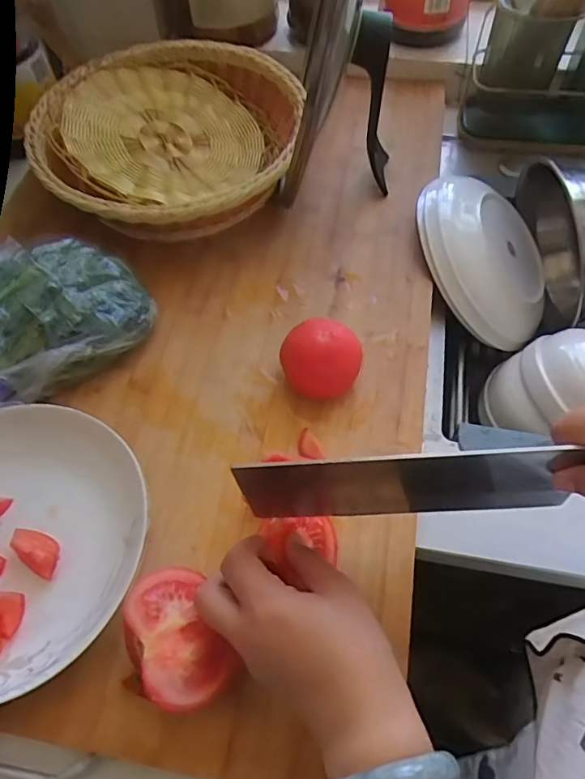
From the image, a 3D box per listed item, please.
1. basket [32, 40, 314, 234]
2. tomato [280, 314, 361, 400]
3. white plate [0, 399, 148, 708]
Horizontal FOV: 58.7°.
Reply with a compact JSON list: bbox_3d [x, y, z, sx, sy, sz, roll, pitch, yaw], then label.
[{"bbox_3d":[-0.131,-0.270,0.571,0.257,0.079,0.279,5,60,5],"label":"basket"},{"bbox_3d":[0.023,-0.023,0.435,0.064,0.055,0.055,-1,60,1],"label":"tomato"},{"bbox_3d":[-0.199,0.110,0.371,0.184,0.041,0.194,-1,60,1],"label":"white plate"}]

